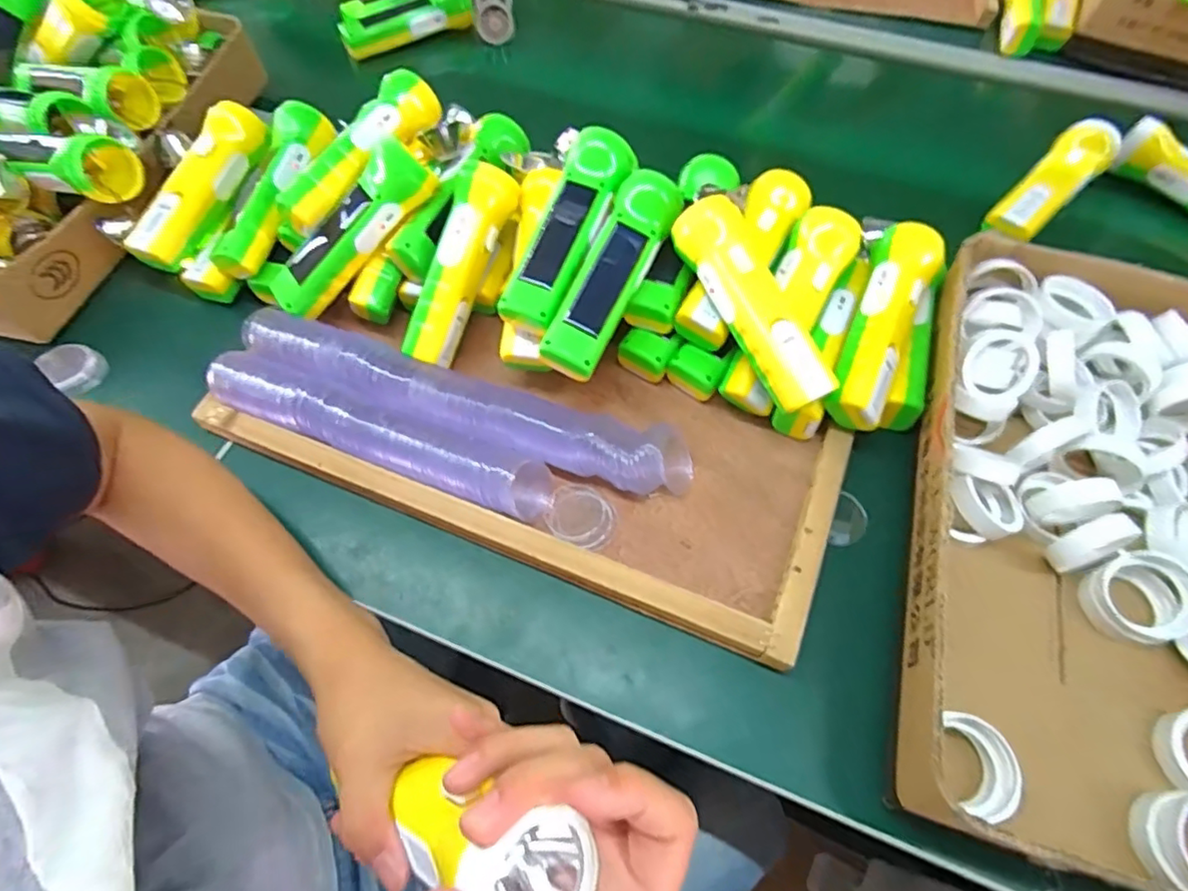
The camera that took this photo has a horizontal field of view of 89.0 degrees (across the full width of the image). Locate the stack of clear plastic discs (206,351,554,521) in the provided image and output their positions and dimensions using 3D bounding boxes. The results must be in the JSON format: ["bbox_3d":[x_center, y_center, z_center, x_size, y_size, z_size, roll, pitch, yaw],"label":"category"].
[{"bbox_3d":[-0.166,-0.006,0.464,0.283,0.045,0.046,18,62,10],"label":"stack of clear plastic discs"}]

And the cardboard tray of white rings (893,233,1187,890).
[{"bbox_3d":[0.338,0.046,0.404,0.229,0.077,0.425,16,62,9],"label":"cardboard tray of white rings"}]

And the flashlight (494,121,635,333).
[{"bbox_3d":[-0.018,-0.164,0.469,0.049,0.043,0.165,23,79,6],"label":"flashlight"}]

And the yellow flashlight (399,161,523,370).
[{"bbox_3d":[-0.114,-0.146,0.488,0.047,0.039,0.161,21,91,12],"label":"yellow flashlight"}]

